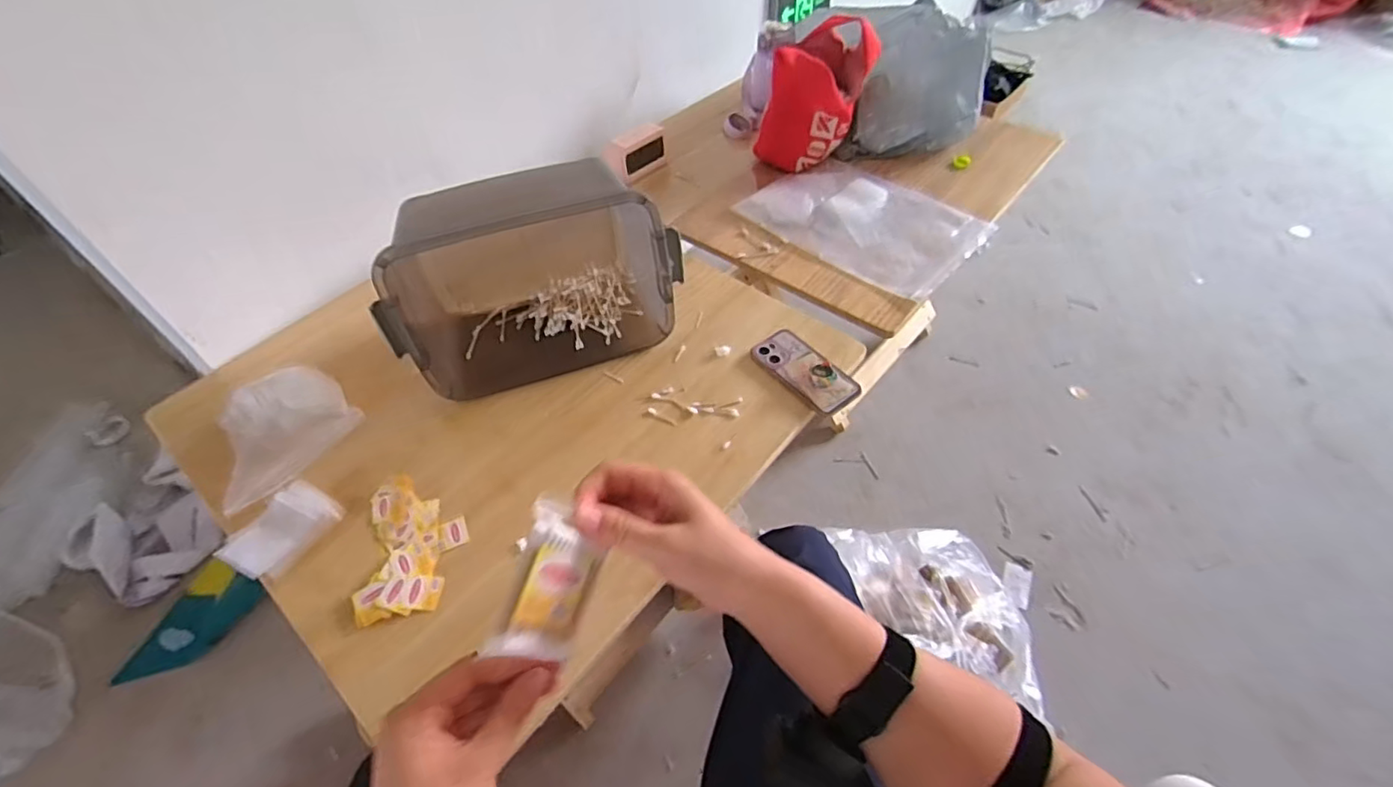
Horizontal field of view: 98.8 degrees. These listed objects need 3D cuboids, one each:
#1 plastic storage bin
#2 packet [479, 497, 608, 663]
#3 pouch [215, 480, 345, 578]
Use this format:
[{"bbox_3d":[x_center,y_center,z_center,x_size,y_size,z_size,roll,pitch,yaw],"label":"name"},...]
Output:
[{"bbox_3d":[-0.247,-0.203,0.882,0.408,0.209,0.251,-16,51,-10],"label":"plastic storage bin"},{"bbox_3d":[-0.081,0.110,0.347,0.011,0.057,0.084,0,66,45],"label":"packet"},{"bbox_3d":[-0.518,0.169,0.745,0.091,0.017,0.120,23,55,20],"label":"pouch"}]

